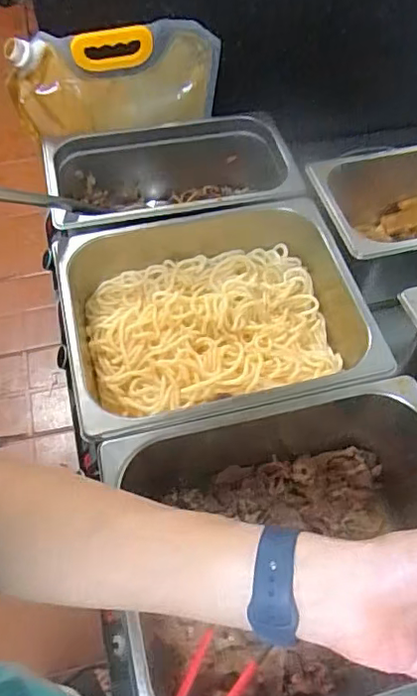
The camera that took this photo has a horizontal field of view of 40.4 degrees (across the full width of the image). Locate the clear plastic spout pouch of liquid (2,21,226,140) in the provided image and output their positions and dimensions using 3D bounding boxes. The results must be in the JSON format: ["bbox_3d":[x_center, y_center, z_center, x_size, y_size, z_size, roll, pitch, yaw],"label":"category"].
[{"bbox_3d":[-0.122,-0.364,0.761,0.282,0.138,0.086,-12,59,-10],"label":"clear plastic spout pouch of liquid"}]

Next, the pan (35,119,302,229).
[{"bbox_3d":[-0.051,-0.206,0.779,0.333,0.119,0.192,-4,58,-5],"label":"pan"}]

